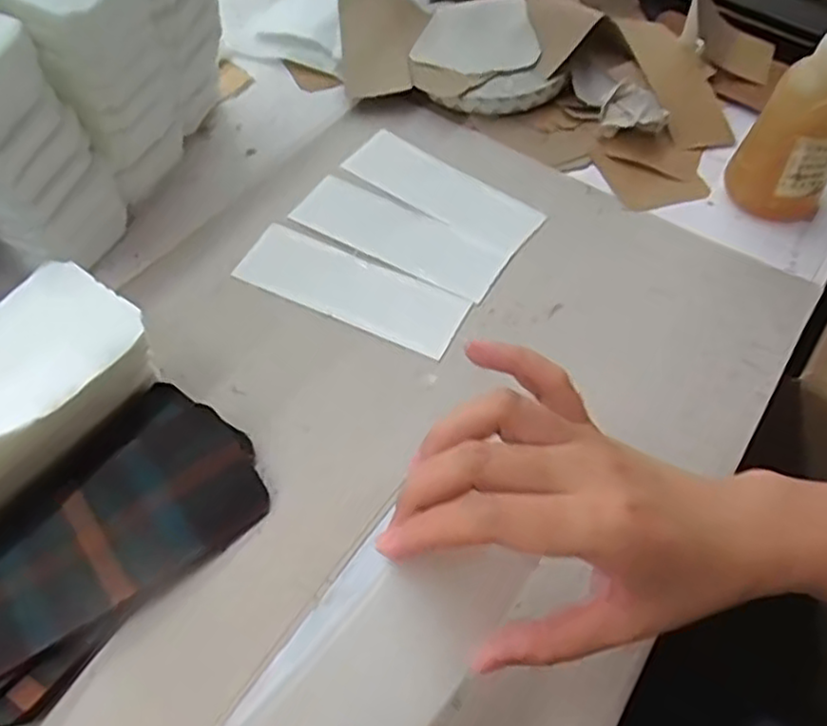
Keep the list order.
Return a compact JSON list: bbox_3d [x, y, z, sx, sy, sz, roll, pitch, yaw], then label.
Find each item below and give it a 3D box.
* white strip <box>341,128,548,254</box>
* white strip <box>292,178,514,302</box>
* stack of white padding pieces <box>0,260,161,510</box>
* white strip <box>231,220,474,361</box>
[{"bbox_3d":[0.021,-0.126,0.523,0.144,0.004,0.052,32,60,16],"label":"white strip"},{"bbox_3d":[-0.009,-0.088,0.491,0.146,0.004,0.055,26,57,14],"label":"white strip"},{"bbox_3d":[-0.200,0.025,0.362,0.088,0.053,0.148,32,58,19],"label":"stack of white padding pieces"},{"bbox_3d":[-0.039,-0.048,0.459,0.144,0.004,0.052,23,56,12],"label":"white strip"}]

